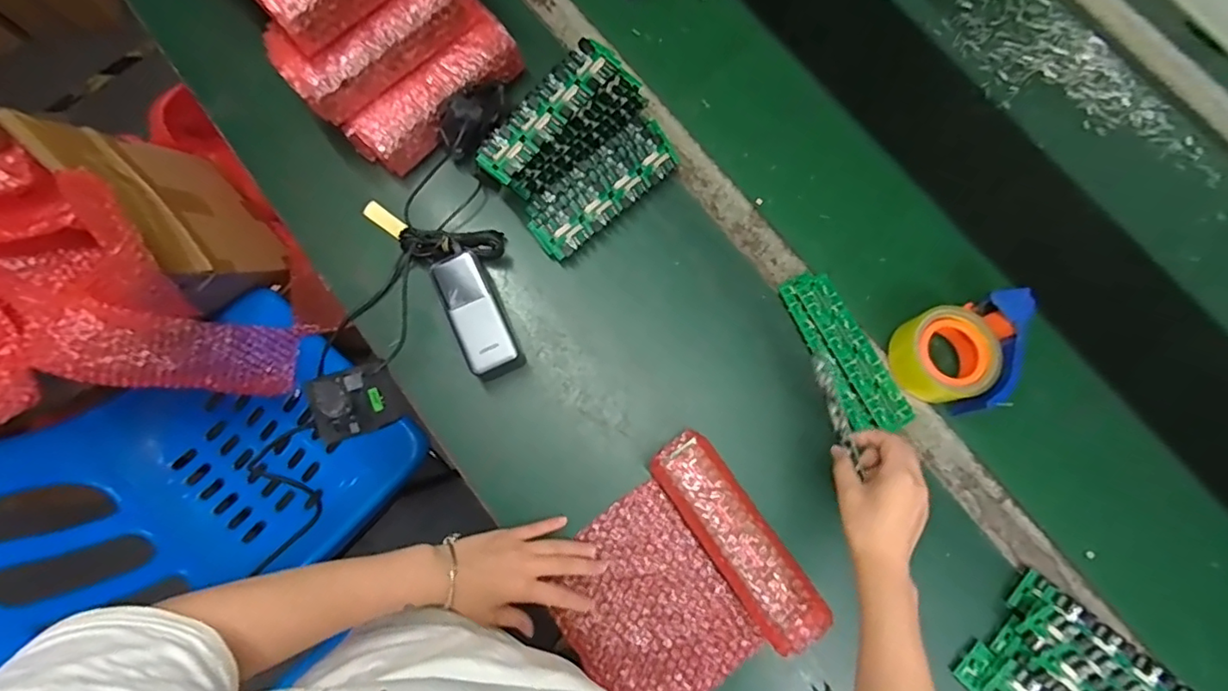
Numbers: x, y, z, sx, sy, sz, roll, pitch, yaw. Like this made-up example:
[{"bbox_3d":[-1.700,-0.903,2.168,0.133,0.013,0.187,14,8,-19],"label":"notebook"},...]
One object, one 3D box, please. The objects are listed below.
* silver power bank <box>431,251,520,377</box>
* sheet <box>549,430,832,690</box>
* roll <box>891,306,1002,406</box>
[{"bbox_3d":[-0.147,-0.032,0.600,0.052,0.050,0.129,-25,80,-5],"label":"silver power bank"},{"bbox_3d":[0.055,0.236,0.536,0.220,0.078,0.203,-39,82,-9],"label":"sheet"},{"bbox_3d":[0.351,0.009,0.594,0.091,0.044,0.096,0,79,0],"label":"roll"}]

